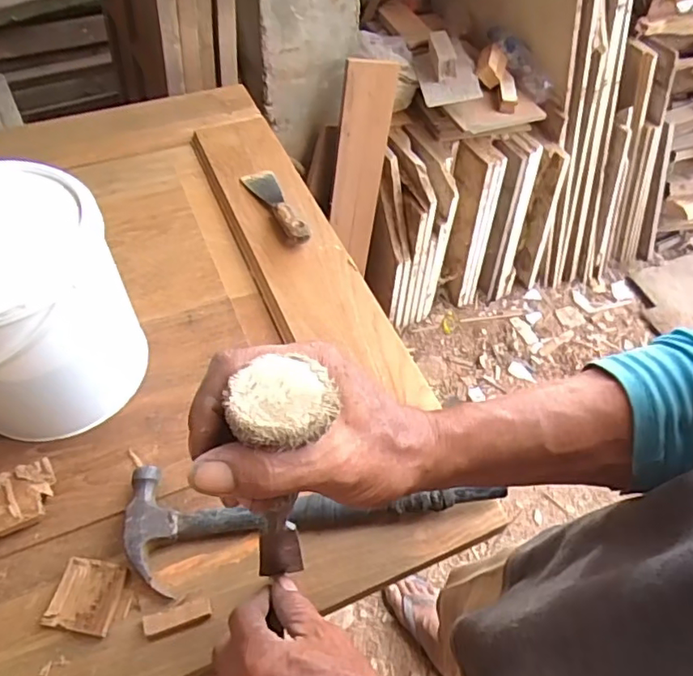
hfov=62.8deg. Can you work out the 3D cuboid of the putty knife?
[{"bbox_3d":[-0.096,-0.177,0.749,0.044,0.015,0.160,-17,55,-16],"label":"putty knife"}]

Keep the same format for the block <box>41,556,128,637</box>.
[{"bbox_3d":[-0.211,0.207,0.460,0.053,0.010,0.052,7,52,2],"label":"block"}]

